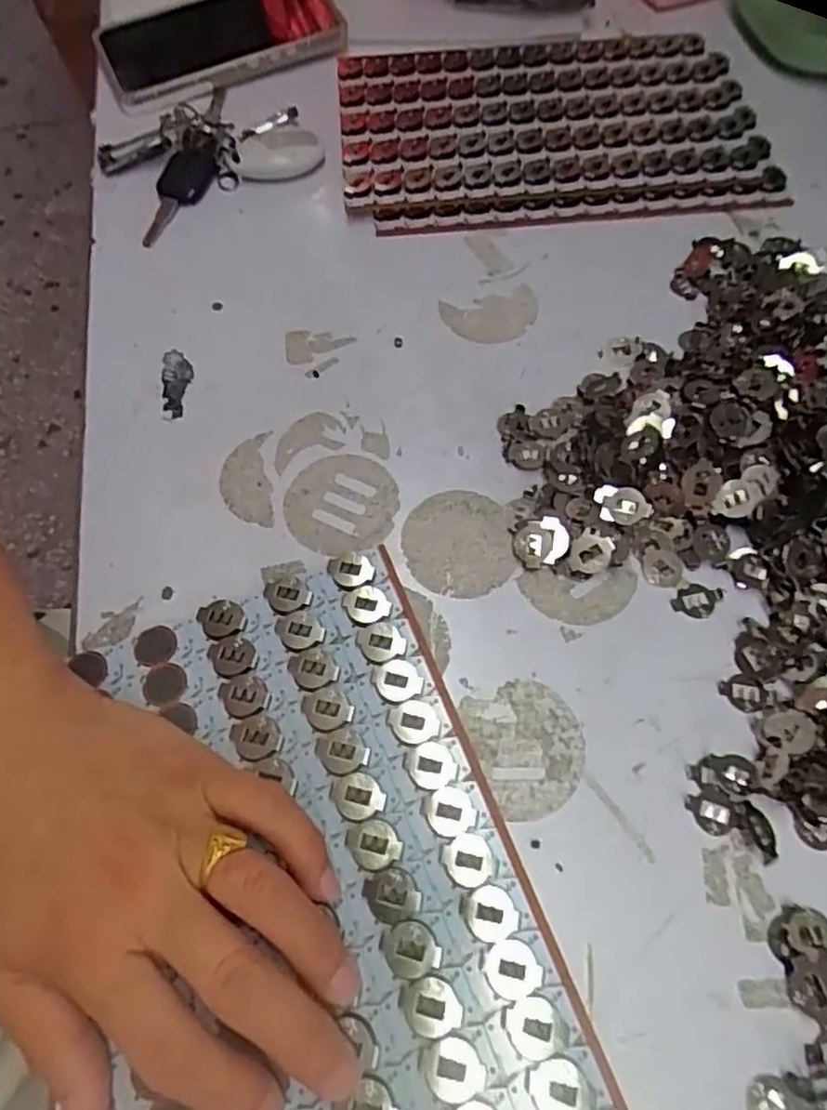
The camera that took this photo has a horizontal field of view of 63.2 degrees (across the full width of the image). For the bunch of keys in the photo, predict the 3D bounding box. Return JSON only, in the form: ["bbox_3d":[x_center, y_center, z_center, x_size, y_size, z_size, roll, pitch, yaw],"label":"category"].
[{"bbox_3d":[-0.131,-0.262,0.432,0.126,0.019,0.104,-24,65,-9],"label":"bunch of keys"}]

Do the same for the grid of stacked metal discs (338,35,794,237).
[{"bbox_3d":[0.083,-0.276,0.424,0.259,0.025,0.169,-2,64,1],"label":"grid of stacked metal discs"}]

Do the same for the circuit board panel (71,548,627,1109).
[{"bbox_3d":[-0.038,0.126,0.242,0.154,0.006,0.246,-20,65,-8],"label":"circuit board panel"}]

